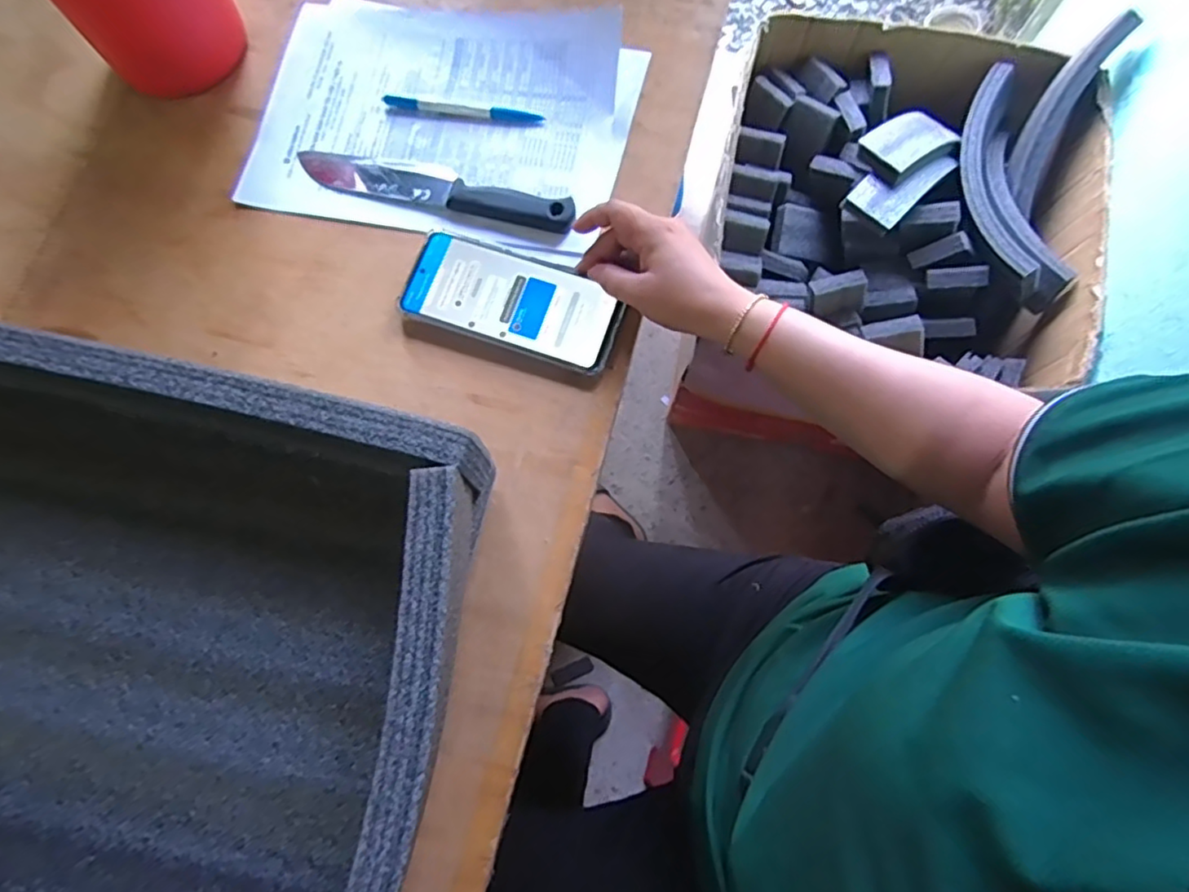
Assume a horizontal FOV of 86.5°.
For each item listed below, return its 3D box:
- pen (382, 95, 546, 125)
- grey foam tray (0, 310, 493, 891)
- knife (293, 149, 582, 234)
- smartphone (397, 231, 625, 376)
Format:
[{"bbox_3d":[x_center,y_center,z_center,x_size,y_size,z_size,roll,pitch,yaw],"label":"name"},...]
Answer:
[{"bbox_3d":[-0.112,-0.285,0.538,0.135,0.008,0.013,8,74,2],"label":"pen"},{"bbox_3d":[-0.379,0.135,0.371,0.579,0.098,0.400,11,74,3],"label":"grey foam tray"},{"bbox_3d":[-0.131,-0.214,0.515,0.233,0.016,0.038,14,77,4],"label":"knife"},{"bbox_3d":[-0.062,-0.113,0.487,0.165,0.009,0.075,21,75,5],"label":"smartphone"}]

